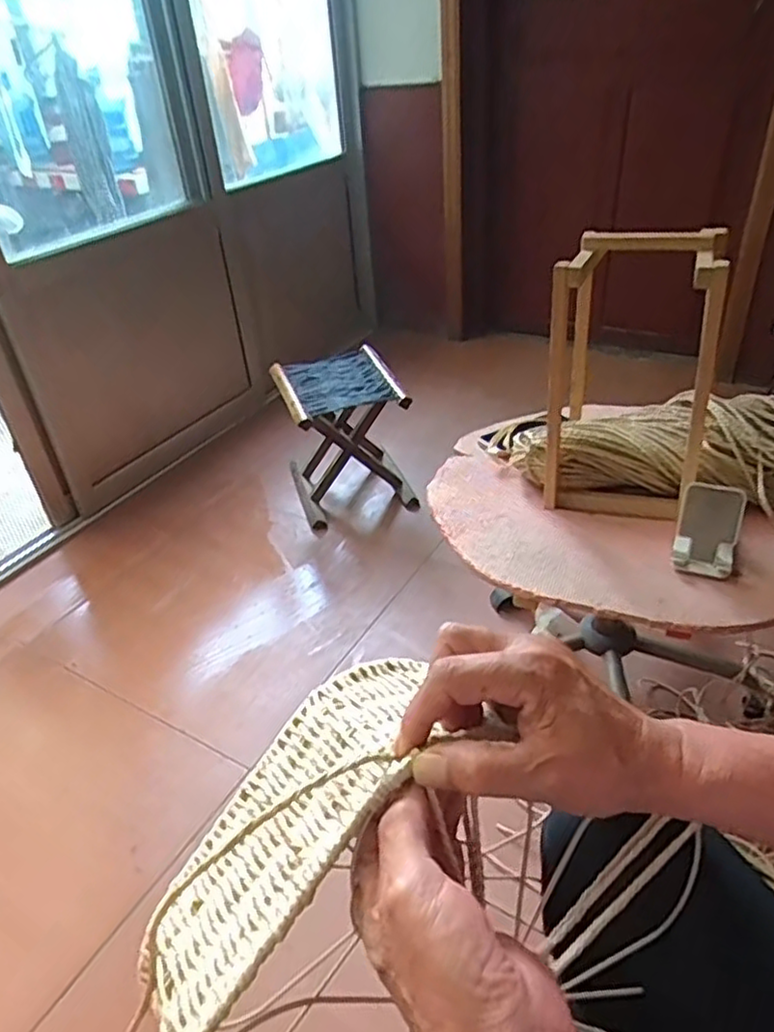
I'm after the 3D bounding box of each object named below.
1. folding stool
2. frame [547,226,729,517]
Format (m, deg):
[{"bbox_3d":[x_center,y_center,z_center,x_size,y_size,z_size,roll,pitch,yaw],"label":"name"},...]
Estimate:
[{"bbox_3d":[-0.101,-0.184,1.663,0.267,0.304,0.303,-15,37,-13],"label":"folding stool"},{"bbox_3d":[0.327,-0.193,0.922,0.200,0.344,0.200,9,38,19],"label":"frame"}]

